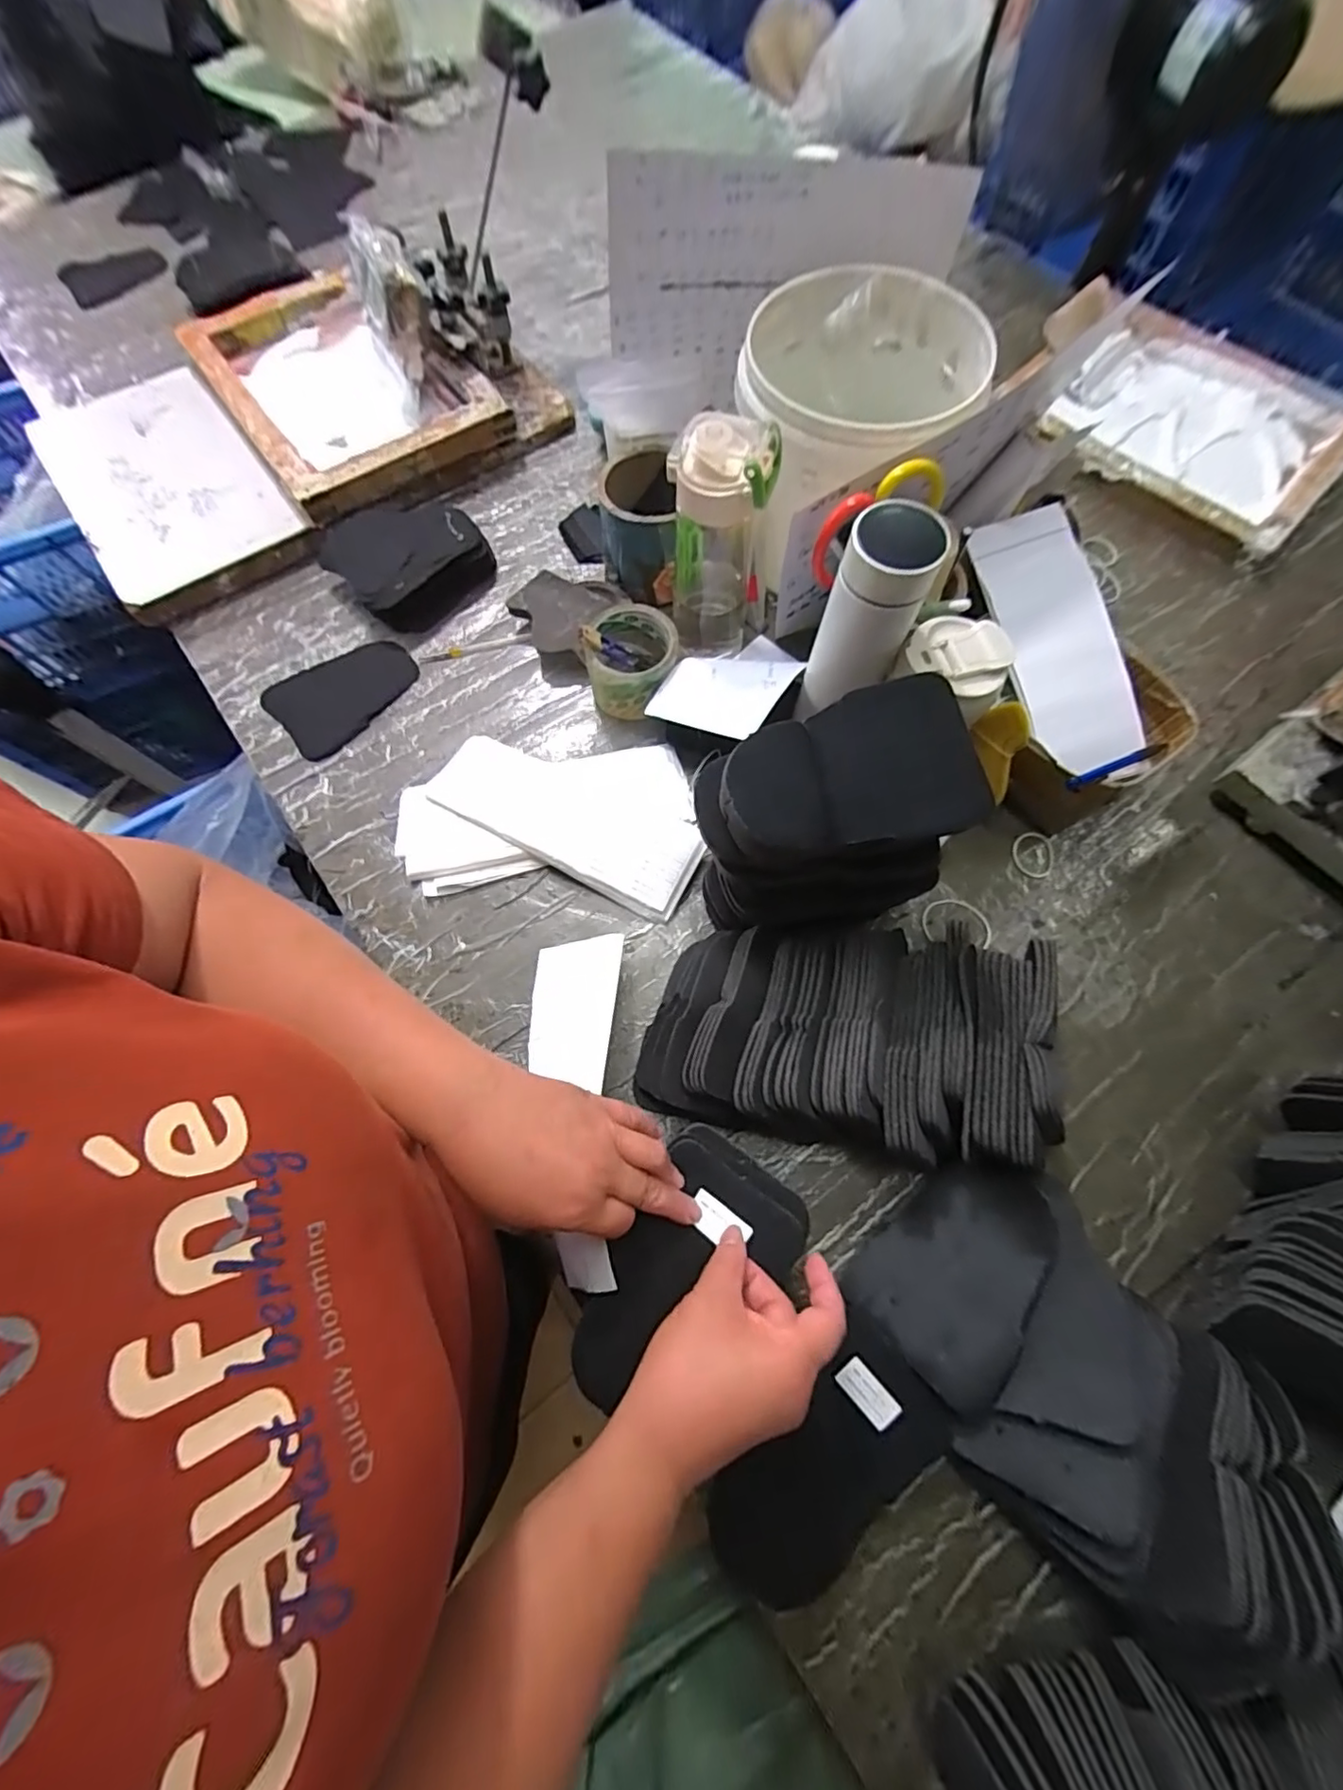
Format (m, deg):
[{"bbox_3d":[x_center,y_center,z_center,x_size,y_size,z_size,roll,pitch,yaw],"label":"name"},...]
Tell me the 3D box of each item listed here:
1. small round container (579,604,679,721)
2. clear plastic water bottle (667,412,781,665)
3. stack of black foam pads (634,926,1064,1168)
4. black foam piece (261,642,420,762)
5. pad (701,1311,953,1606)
[{"bbox_3d":[-0.040,-0.234,0.586,0.087,0.066,0.085,0,72,1],"label":"small round container"},{"bbox_3d":[0.041,-0.312,0.537,0.085,0.215,0.078,3,72,2],"label":"clear plastic water bottle"},{"bbox_3d":[0.131,0.104,0.451,0.291,0.096,0.170,9,72,4],"label":"stack of black foam pads"},{"bbox_3d":[-0.335,-0.209,0.609,0.144,0.008,0.100,-40,75,-11],"label":"black foam piece"},{"bbox_3d":[0.103,0.375,0.382,0.165,0.018,0.095,-39,77,-8],"label":"pad"}]

